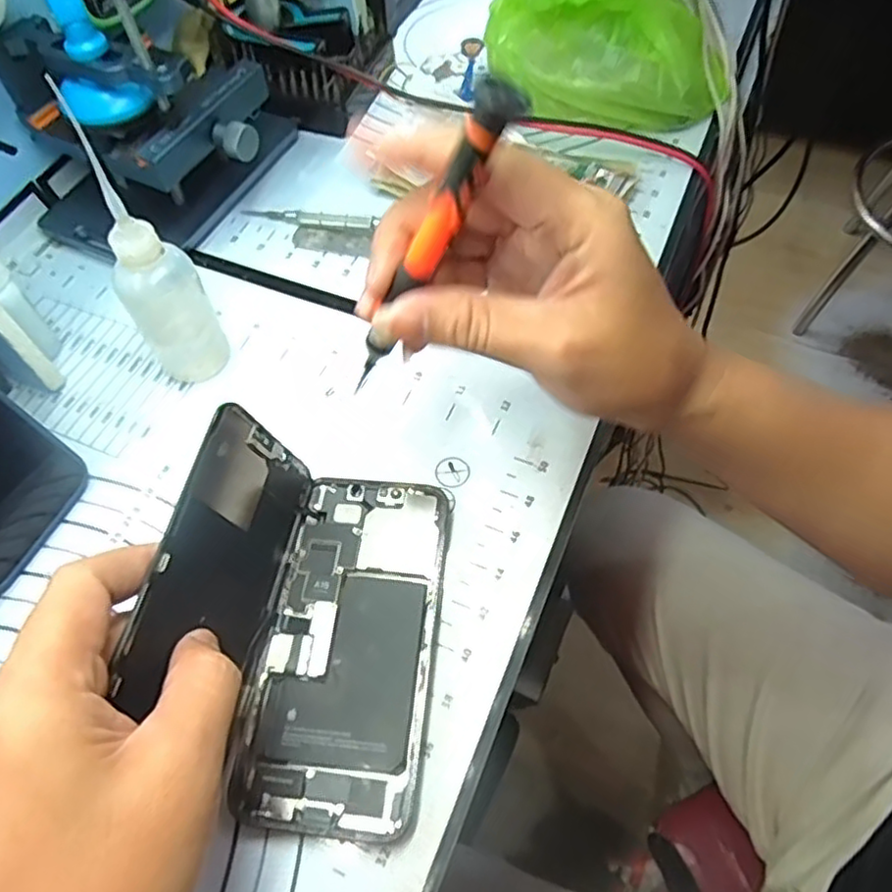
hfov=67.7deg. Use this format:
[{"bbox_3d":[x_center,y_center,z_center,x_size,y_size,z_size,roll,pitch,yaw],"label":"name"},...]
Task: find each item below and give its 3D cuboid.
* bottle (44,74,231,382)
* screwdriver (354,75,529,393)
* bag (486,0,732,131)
[{"bbox_3d":[-0.140,-0.088,0.311,0.037,0.141,0.046,-26,60,-13],"label":"bottle"},{"bbox_3d":[-0.010,-0.063,0.233,0.013,0.133,0.012,9,55,-22],"label":"screwdriver"},{"bbox_3d":[0.107,-0.274,0.418,0.160,0.109,0.095,3,58,5],"label":"bag"}]

